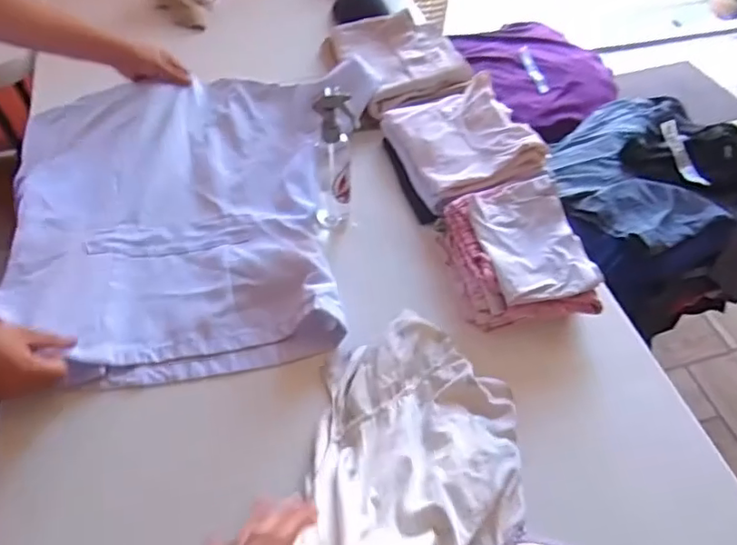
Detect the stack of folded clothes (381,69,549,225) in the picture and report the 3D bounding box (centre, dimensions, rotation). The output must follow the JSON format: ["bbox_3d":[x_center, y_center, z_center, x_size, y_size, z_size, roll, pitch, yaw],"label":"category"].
[{"bbox_3d":[0.135,-0.198,0.855,0.191,0.079,0.218,-15,54,-13],"label":"stack of folded clothes"}]

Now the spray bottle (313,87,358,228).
[{"bbox_3d":[-0.044,-0.142,0.747,0.047,0.208,0.049,-1,52,-2],"label":"spray bottle"}]

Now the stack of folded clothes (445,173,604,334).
[{"bbox_3d":[0.189,-0.025,0.730,0.151,0.066,0.190,-8,53,-8],"label":"stack of folded clothes"}]

